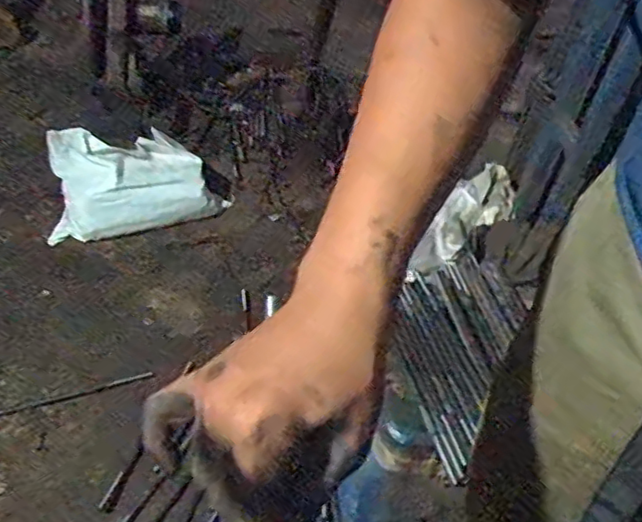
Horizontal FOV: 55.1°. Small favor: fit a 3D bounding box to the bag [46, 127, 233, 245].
[{"bbox_3d":[-0.470,-0.207,1.596,0.450,0.206,0.214,-5,40,-15],"label":"bag"}]

